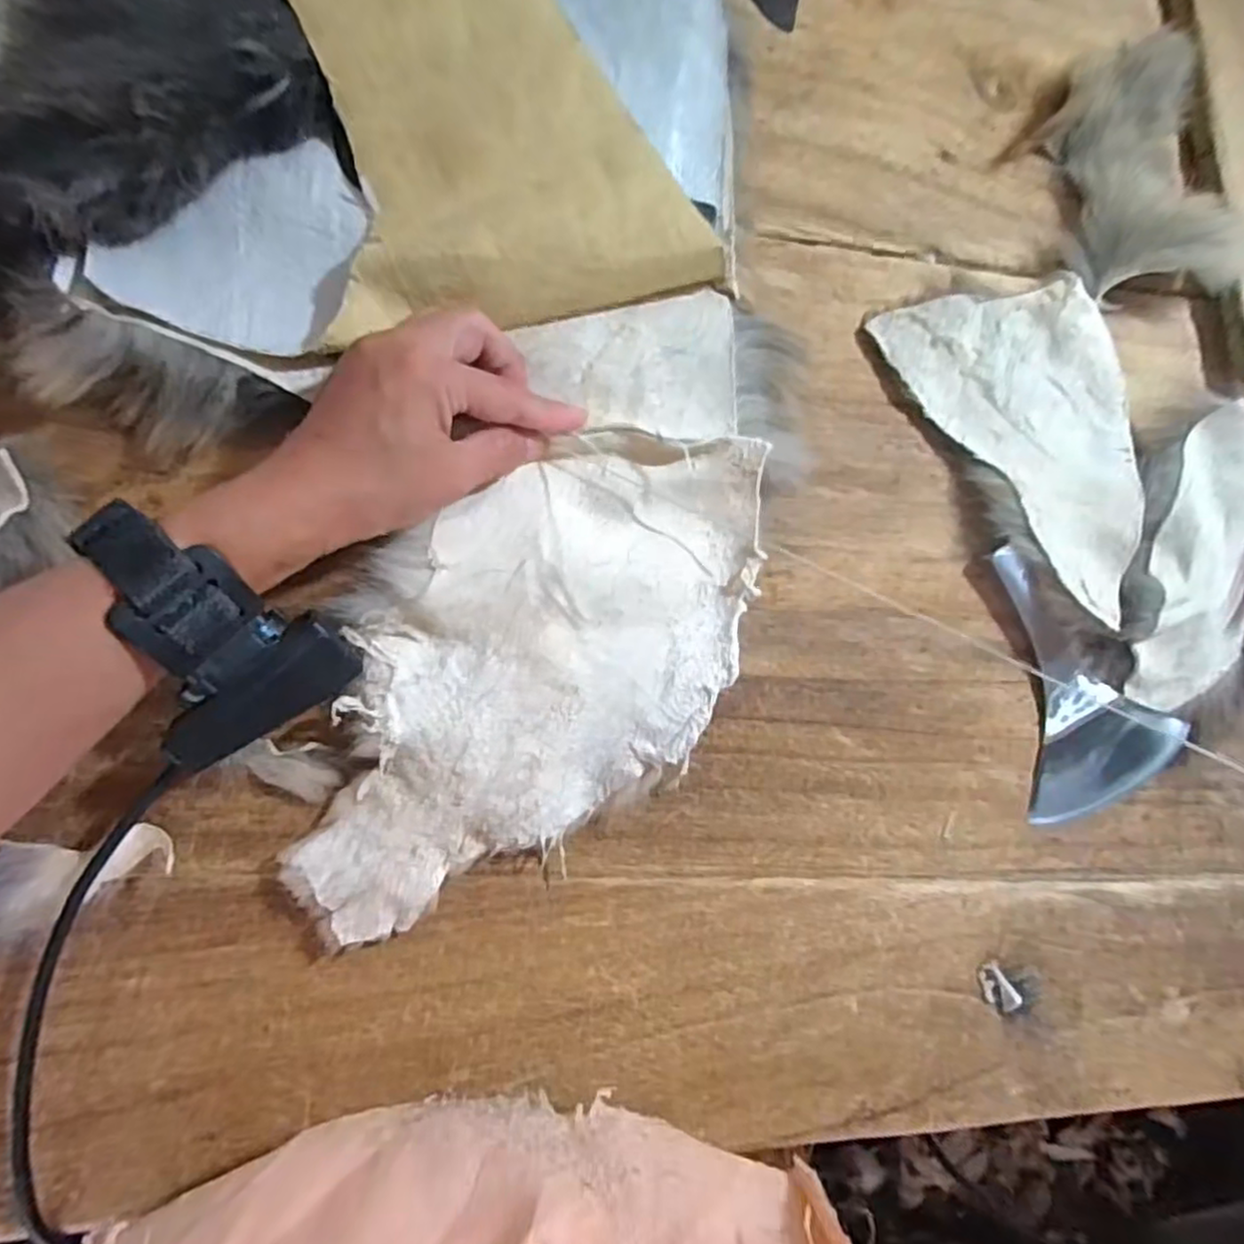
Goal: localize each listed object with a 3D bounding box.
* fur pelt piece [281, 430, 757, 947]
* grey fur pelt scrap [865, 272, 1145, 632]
[{"bbox_3d":[-0.038,0.015,0.299,0.239,0.017,0.137,-32,93,-9],"label":"fur pelt piece"},{"bbox_3d":[0.217,-0.103,0.355,0.112,0.027,0.171,-35,93,-9],"label":"grey fur pelt scrap"}]

